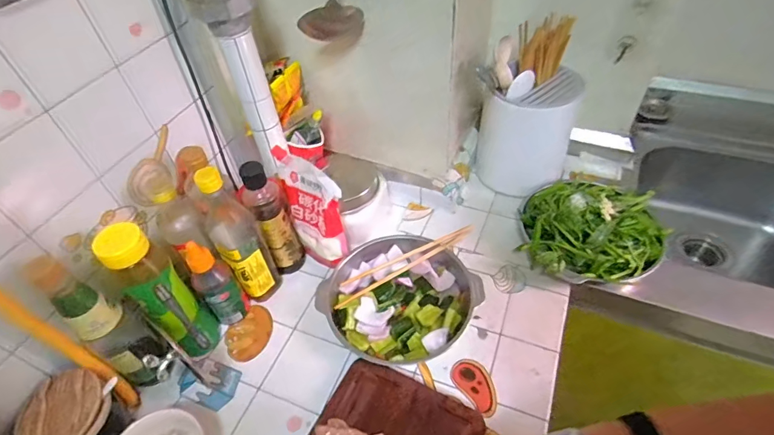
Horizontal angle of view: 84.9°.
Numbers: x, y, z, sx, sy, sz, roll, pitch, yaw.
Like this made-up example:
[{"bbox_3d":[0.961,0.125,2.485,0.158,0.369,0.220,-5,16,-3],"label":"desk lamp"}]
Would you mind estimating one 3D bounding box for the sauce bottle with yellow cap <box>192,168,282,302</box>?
[{"bbox_3d":[-0.218,0.029,0.620,0.063,0.268,0.067,-27,51,-17],"label":"sauce bottle with yellow cap"}]

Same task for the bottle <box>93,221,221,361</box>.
[{"bbox_3d":[-0.293,0.111,0.568,0.059,0.245,0.058,33,59,30],"label":"bottle"}]

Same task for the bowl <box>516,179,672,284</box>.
[{"bbox_3d":[0.334,0.011,0.700,0.208,0.093,0.217,-3,48,3],"label":"bowl"}]

